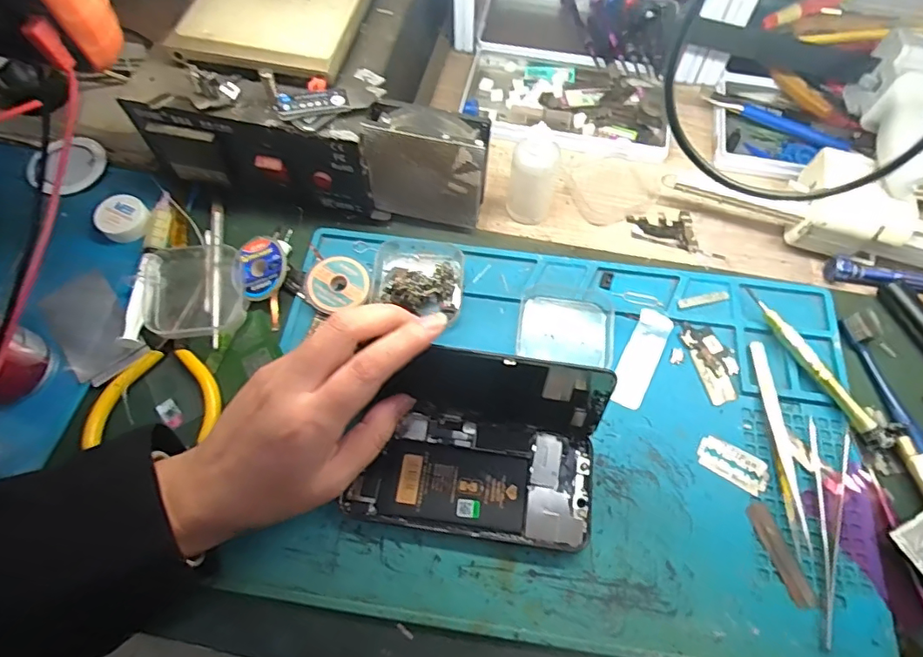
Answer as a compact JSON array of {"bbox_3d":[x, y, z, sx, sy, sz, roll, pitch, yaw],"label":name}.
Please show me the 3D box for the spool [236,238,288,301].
[{"bbox_3d":[-0.140,-0.042,0.369,0.036,0.013,0.042,-21,66,-10],"label":"spool"}]

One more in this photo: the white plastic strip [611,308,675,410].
[{"bbox_3d":[0.120,0.019,0.350,0.023,0.004,0.072,25,67,12],"label":"white plastic strip"}]

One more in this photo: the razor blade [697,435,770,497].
[{"bbox_3d":[0.167,0.083,0.322,0.042,0.004,0.023,30,68,13],"label":"razor blade"}]

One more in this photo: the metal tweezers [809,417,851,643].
[{"bbox_3d":[0.210,0.114,0.303,0.022,0.006,0.123,18,67,10],"label":"metal tweezers"}]

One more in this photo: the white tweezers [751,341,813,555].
[{"bbox_3d":[0.197,0.067,0.326,0.013,0.004,0.124,-1,64,0],"label":"white tweezers"}]

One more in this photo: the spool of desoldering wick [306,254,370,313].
[{"bbox_3d":[-0.086,-0.032,0.366,0.041,0.009,0.037,-13,65,-6],"label":"spool of desoldering wick"}]

